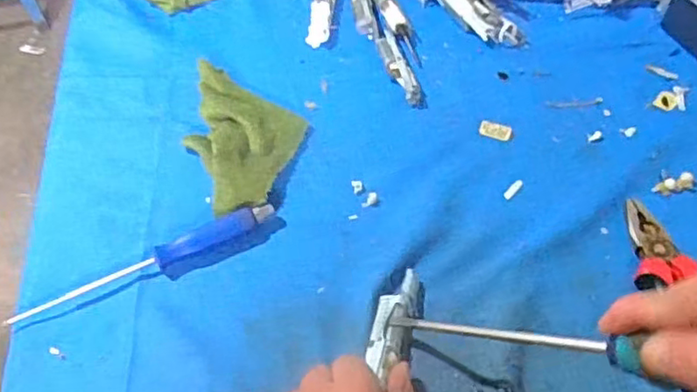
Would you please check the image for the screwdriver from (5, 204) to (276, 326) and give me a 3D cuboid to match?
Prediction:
[{"bbox_3d":[-0.141,0.047,0.446,0.184,0.021,0.025,-19,54,-13],"label":"screwdriver"}]

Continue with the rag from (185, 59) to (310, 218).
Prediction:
[{"bbox_3d":[-0.086,-0.053,0.515,0.093,0.031,0.156,1,52,2],"label":"rag"}]

